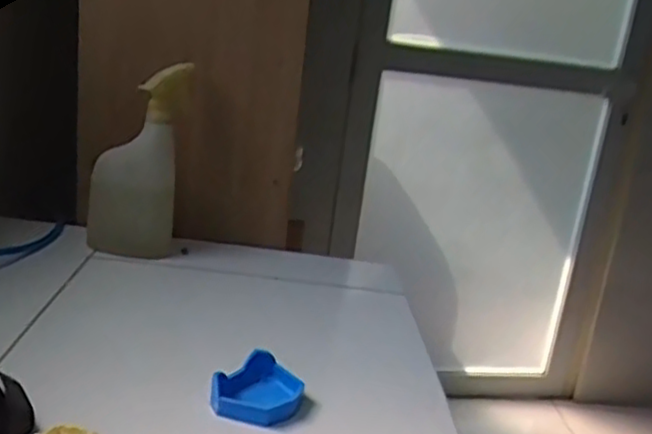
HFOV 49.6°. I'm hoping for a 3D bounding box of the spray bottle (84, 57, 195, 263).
[{"bbox_3d":[-0.238,-0.071,0.895,0.103,0.240,0.058,10,15,7],"label":"spray bottle"}]

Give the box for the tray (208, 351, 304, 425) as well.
[{"bbox_3d":[-0.057,0.147,0.609,0.072,0.026,0.081,8,15,2],"label":"tray"}]

